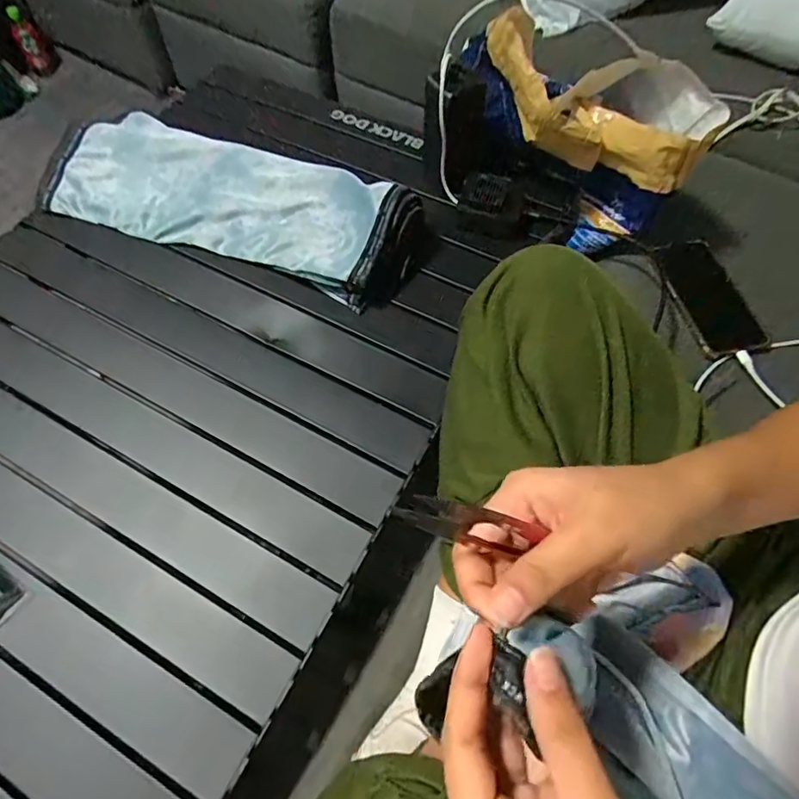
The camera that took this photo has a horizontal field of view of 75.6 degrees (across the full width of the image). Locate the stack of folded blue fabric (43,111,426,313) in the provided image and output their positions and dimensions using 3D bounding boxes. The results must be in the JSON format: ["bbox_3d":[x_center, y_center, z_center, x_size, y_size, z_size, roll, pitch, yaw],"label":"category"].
[{"bbox_3d":[-0.203,-0.251,0.628,0.481,0.072,0.171,19,63,9],"label":"stack of folded blue fabric"}]

